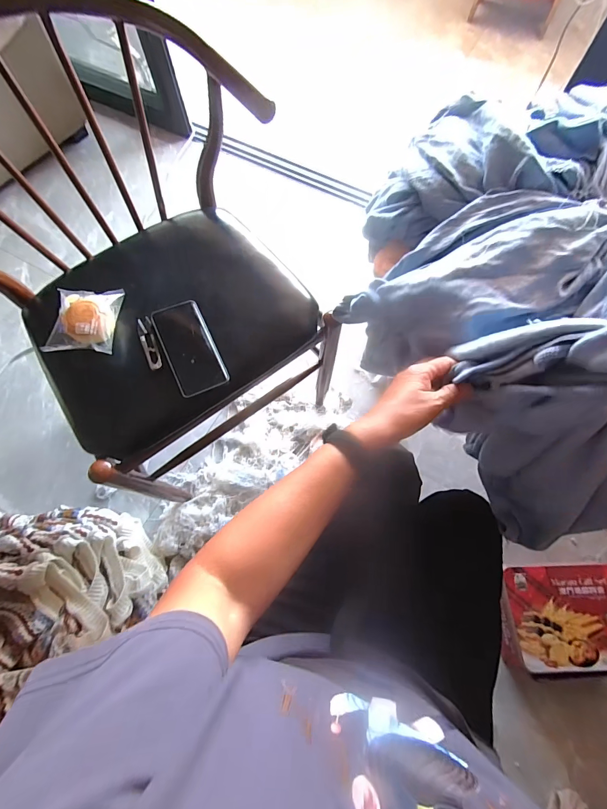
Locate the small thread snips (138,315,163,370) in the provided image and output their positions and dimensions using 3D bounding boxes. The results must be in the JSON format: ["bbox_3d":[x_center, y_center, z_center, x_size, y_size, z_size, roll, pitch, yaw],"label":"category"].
[{"bbox_3d":[-0.253,-0.100,0.576,0.025,0.008,0.098,-19,71,-7],"label":"small thread snips"}]

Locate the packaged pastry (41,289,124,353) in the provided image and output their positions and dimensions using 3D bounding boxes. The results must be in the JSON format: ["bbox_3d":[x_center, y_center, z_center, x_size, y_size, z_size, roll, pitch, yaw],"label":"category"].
[{"bbox_3d":[-0.352,-0.139,0.561,0.091,0.037,0.117,-1,70,0],"label":"packaged pastry"}]

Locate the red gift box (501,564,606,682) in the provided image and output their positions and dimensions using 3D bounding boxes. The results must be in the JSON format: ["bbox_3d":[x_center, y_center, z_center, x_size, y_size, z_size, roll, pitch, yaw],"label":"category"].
[{"bbox_3d":[0.543,0.455,0.750,0.221,0.102,0.206,-2,70,-1],"label":"red gift box"}]

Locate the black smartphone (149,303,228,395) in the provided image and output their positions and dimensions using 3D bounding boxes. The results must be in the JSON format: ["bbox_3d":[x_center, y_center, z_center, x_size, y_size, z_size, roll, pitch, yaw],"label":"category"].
[{"bbox_3d":[-0.187,-0.097,0.576,0.077,0.013,0.165,-24,72,-8],"label":"black smartphone"}]

